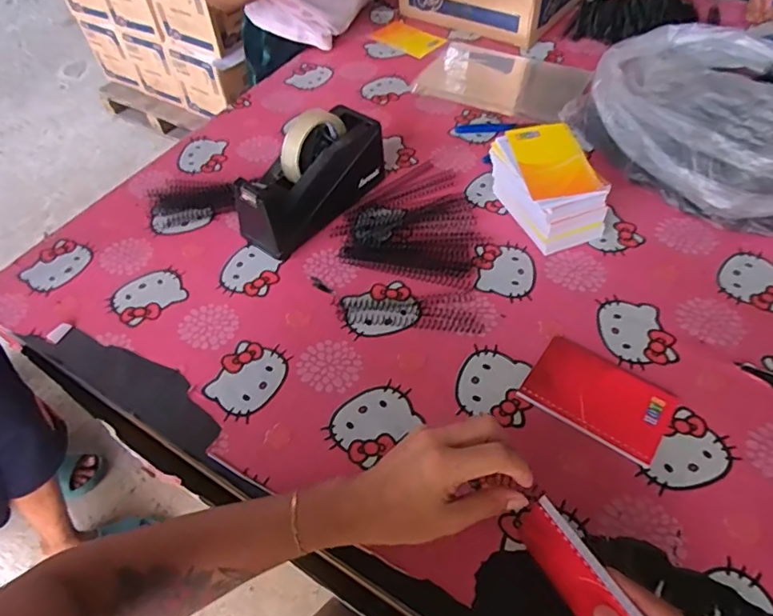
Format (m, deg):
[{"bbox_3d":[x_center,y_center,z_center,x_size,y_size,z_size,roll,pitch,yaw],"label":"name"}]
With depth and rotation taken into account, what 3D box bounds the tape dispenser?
[{"bbox_3d":[-0.096,-0.167,0.659,0.070,0.123,0.210,33,60,26],"label":"tape dispenser"}]

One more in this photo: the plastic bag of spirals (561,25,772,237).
[{"bbox_3d":[0.457,-0.248,0.675,0.278,0.150,0.373,-28,55,-18],"label":"plastic bag of spirals"}]

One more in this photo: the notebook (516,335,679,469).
[{"bbox_3d":[0.206,0.085,0.515,0.128,0.009,0.084,28,58,23],"label":"notebook"}]

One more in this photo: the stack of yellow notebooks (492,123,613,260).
[{"bbox_3d":[0.194,-0.147,0.646,0.091,0.084,0.135,-16,52,-10],"label":"stack of yellow notebooks"}]

